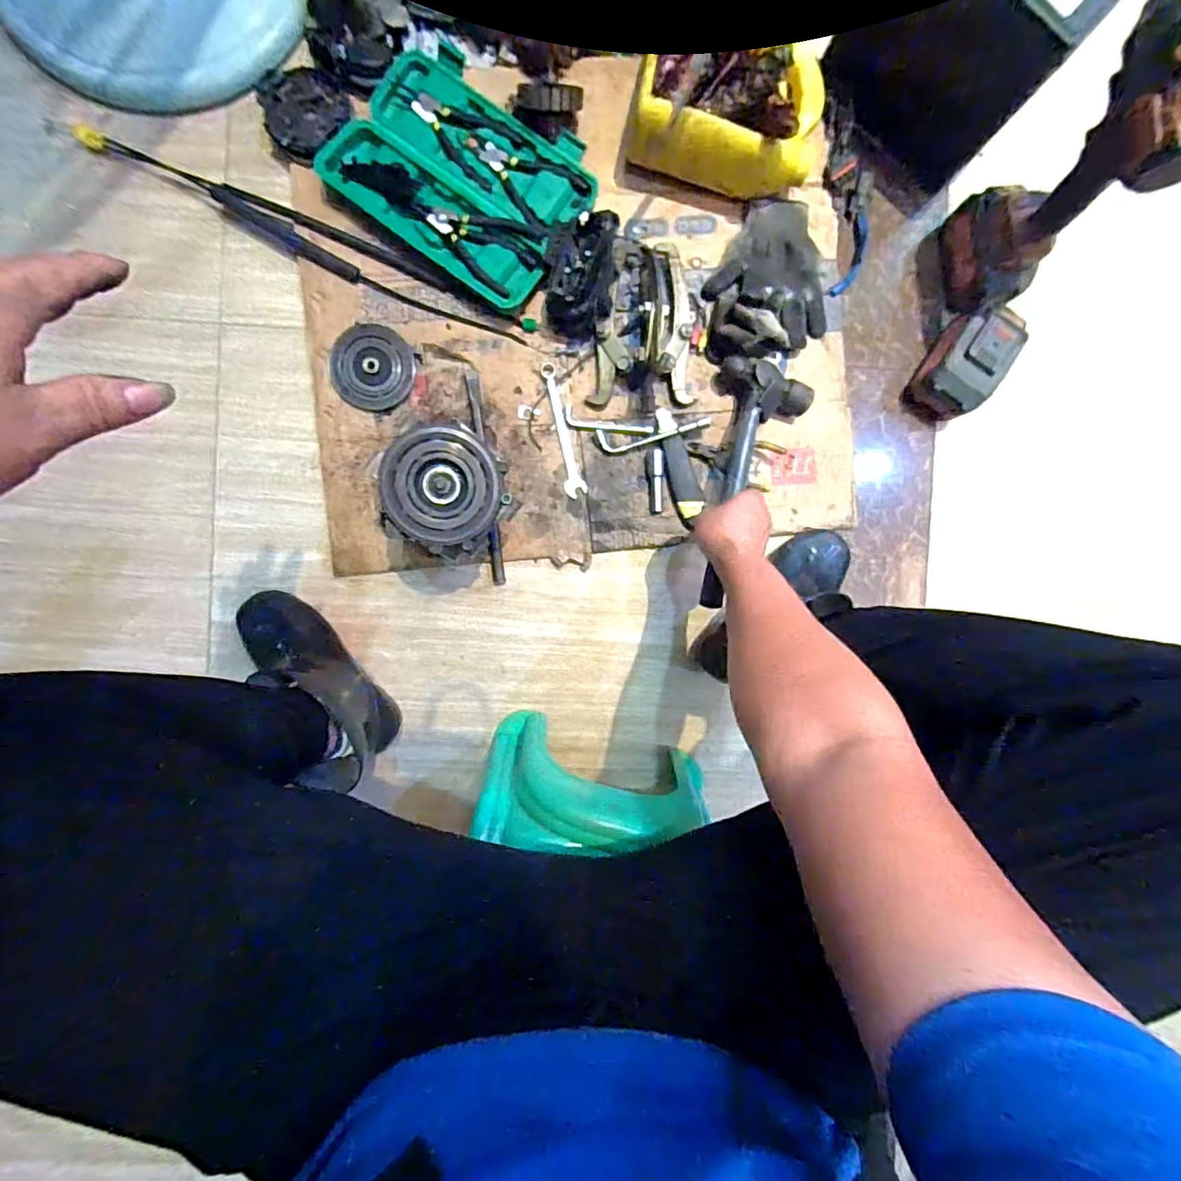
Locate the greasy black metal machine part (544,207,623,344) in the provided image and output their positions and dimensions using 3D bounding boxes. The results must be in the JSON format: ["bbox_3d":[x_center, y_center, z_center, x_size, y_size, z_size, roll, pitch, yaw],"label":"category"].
[{"bbox_3d":[-0.011,-0.380,0.631,0.080,0.073,0.119,6,90,-3],"label":"greasy black metal machine part"}]

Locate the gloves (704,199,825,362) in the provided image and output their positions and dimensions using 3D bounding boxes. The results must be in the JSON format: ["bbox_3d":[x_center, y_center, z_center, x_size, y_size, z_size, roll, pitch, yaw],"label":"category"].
[{"bbox_3d":[0.214,-0.390,0.654,0.163,0.065,0.189,-19,92,-2],"label":"gloves"}]

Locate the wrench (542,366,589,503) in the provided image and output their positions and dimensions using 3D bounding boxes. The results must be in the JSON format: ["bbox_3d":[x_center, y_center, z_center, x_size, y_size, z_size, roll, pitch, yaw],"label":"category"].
[{"bbox_3d":[-0.033,-0.206,0.678,0.028,0.007,0.171,-11,91,-3],"label":"wrench"}]

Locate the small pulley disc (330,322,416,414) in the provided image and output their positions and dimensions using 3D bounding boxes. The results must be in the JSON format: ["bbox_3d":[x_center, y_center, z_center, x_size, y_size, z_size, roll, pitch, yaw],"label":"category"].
[{"bbox_3d":[-0.272,-0.280,0.657,0.095,0.016,0.106,-30,92,-2],"label":"small pulley disc"}]

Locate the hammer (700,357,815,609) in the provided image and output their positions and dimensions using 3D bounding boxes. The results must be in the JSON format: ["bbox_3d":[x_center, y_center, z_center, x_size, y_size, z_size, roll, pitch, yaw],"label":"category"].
[{"bbox_3d":[0.189,-0.128,0.633,0.114,0.032,0.322,16,76,-3],"label":"hammer"}]

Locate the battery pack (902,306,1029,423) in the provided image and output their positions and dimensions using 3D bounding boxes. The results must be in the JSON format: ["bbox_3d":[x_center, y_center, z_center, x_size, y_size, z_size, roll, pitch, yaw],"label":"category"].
[{"bbox_3d":[0.470,-0.283,0.663,0.072,0.080,0.130,31,89,-3],"label":"battery pack"}]

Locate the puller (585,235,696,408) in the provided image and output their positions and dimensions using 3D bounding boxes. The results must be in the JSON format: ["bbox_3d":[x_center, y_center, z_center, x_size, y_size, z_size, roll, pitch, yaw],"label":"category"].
[{"bbox_3d":[0.069,-0.333,0.631,0.127,0.078,0.203,2,91,-3],"label":"puller"}]

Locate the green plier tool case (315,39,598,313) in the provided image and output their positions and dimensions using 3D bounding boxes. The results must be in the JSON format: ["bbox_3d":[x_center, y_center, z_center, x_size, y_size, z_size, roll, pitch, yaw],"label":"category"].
[{"bbox_3d":[-0.156,-0.509,0.644,0.290,0.034,0.218,34,89,-3],"label":"green plier tool case"}]

